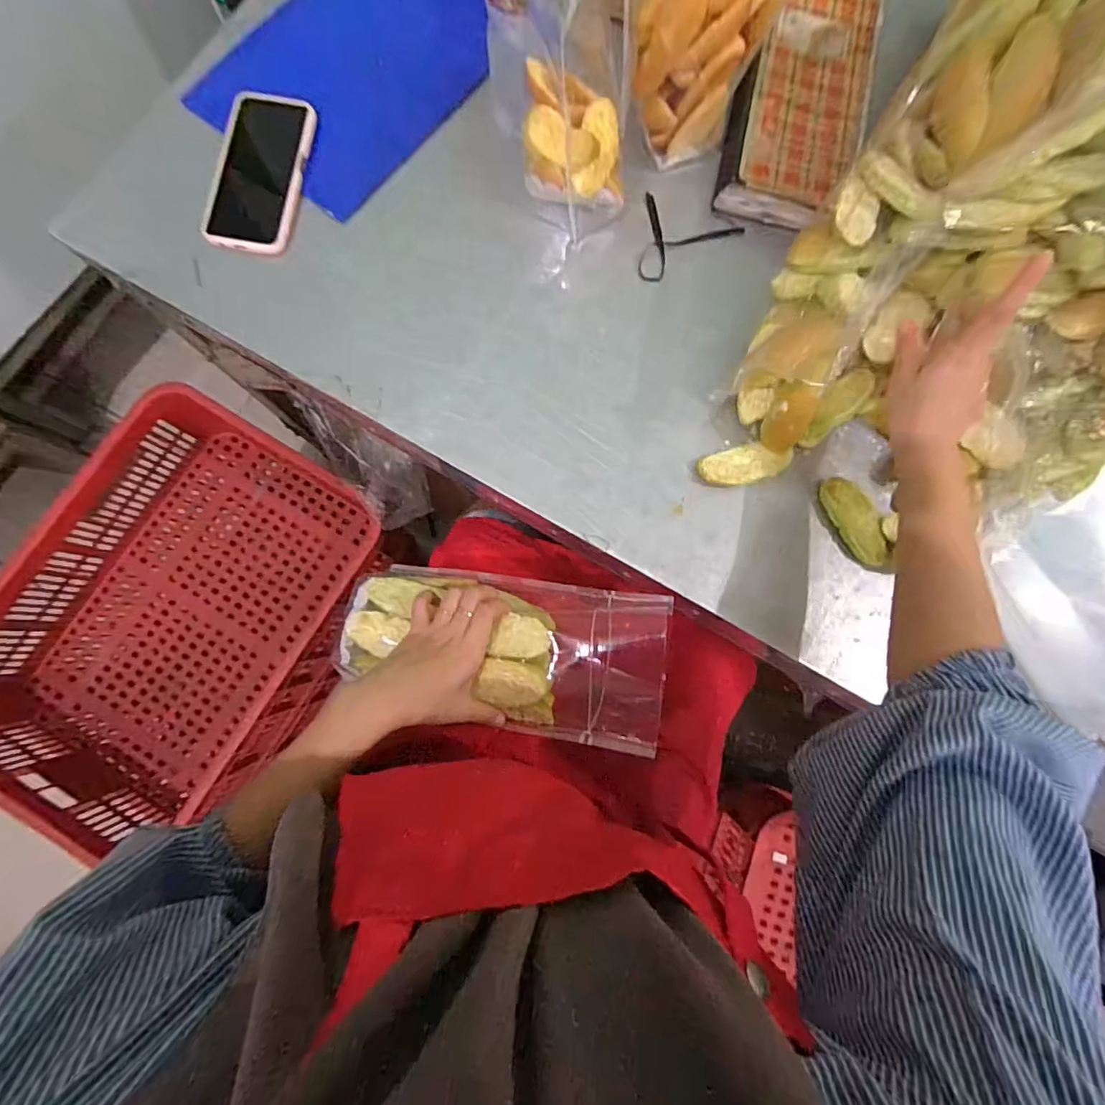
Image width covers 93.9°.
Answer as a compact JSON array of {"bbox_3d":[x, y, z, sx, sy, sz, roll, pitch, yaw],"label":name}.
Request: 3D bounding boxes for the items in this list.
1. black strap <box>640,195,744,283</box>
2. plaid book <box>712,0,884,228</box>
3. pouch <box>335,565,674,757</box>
[{"bbox_3d":[0.135,-0.326,0.551,0.109,0.004,0.099,24,82,2],"label":"black strap"},{"bbox_3d":[0.271,-0.500,0.562,0.132,0.034,0.315,17,81,1],"label":"plaid book"},{"bbox_3d":[-0.044,0.089,0.473,0.277,0.106,0.133,8,81,0],"label":"pouch"}]

